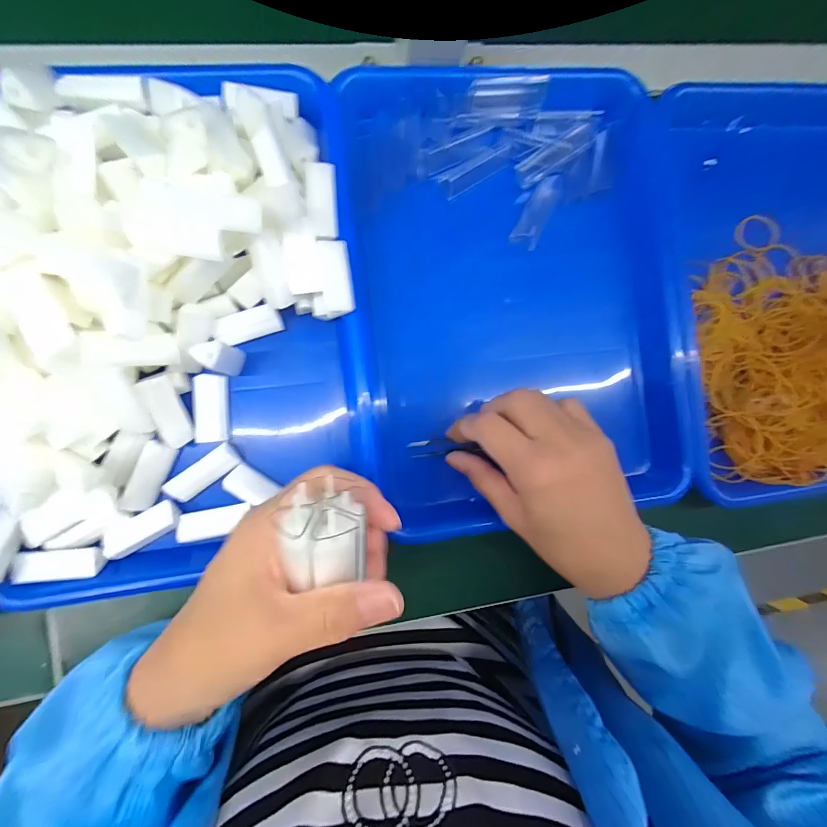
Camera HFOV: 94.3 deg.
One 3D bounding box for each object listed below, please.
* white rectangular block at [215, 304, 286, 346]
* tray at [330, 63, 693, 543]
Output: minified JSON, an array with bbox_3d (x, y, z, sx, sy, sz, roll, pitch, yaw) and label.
[{"bbox_3d":[-0.113,-0.061,0.263,0.043,0.016,0.019,-24,92,-7],"label":"white rectangular block"},{"bbox_3d":[0.074,-0.081,0.306,0.242,0.057,0.343,-4,89,-8],"label":"tray"}]

